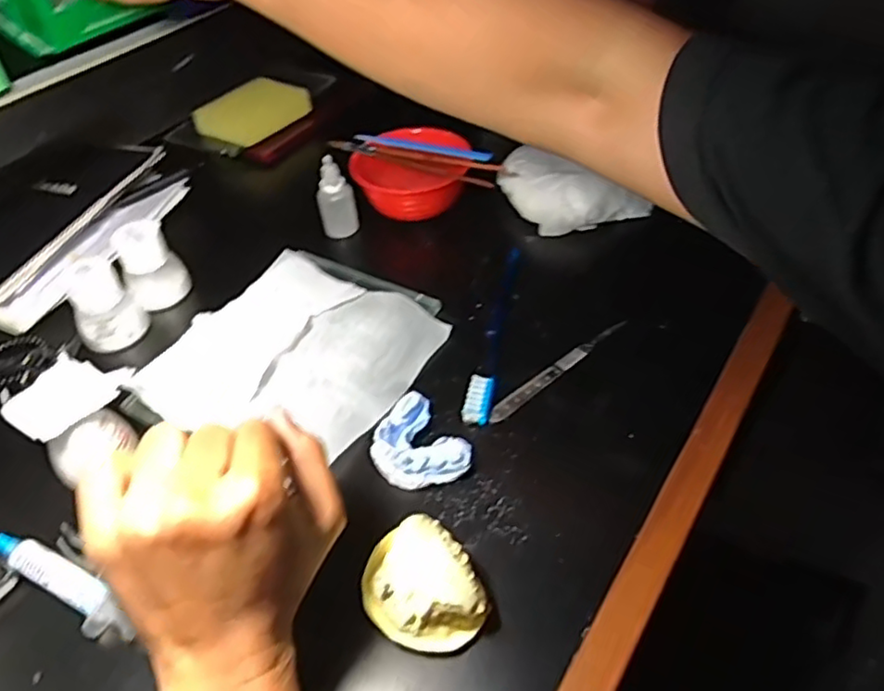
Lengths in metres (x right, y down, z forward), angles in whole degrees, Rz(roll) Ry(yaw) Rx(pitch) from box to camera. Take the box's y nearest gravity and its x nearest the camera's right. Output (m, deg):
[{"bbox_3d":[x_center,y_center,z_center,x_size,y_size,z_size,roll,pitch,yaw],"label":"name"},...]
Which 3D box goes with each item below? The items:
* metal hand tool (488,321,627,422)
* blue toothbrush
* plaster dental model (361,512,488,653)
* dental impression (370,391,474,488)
[{"bbox_3d":[0.086,0.018,0.474,0.133,0.006,0.013,-31,53,-24],"label":"metal hand tool"},{"bbox_3d":[0.044,-0.018,0.504,0.019,0.011,0.192,9,48,10],"label":"blue toothbrush"},{"bbox_3d":[-0.013,0.128,0.348,0.058,0.043,0.066,-17,48,-13],"label":"plaster dental model"},{"bbox_3d":[-0.016,0.067,0.421,0.052,0.024,0.064,-30,52,-24],"label":"dental impression"}]

